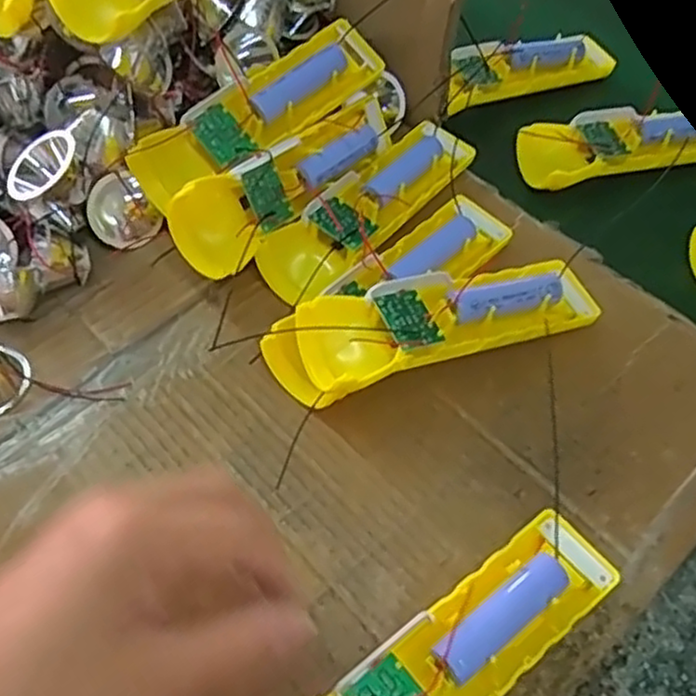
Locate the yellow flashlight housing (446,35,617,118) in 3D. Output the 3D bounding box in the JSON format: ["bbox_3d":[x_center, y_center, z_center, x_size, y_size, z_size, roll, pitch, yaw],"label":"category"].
[{"bbox_3d":[0.124,-0.197,0.514,0.131,0.033,0.033,-20,60,-8],"label":"yellow flashlight housing"}]

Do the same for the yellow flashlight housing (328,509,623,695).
[{"bbox_3d":[0.041,0.127,0.292,0.156,0.033,0.046,-36,63,-16],"label":"yellow flashlight housing"}]

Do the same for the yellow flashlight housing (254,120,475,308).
[{"bbox_3d":[0.014,-0.085,0.440,0.044,0.031,0.149,38,69,23],"label":"yellow flashlight housing"}]

